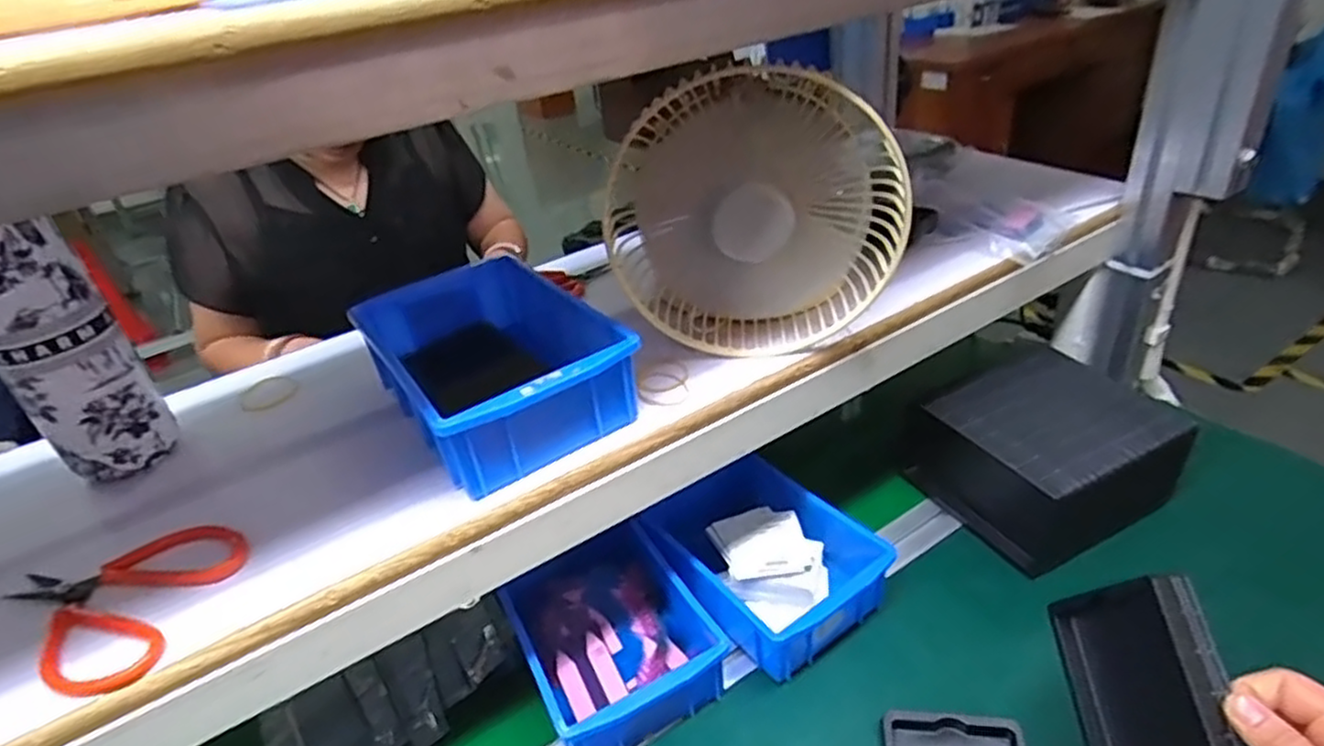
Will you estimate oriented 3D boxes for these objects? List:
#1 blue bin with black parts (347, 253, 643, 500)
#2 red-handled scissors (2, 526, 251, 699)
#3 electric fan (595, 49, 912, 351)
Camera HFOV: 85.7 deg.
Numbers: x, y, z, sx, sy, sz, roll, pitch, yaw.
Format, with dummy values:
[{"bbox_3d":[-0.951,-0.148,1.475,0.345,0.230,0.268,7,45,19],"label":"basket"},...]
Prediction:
[{"bbox_3d":[-0.119,-0.010,0.495,0.127,0.065,0.203,-25,36,-25],"label":"blue bin with black parts"},{"bbox_3d":[-0.284,0.115,0.388,0.113,0.014,0.099,20,41,37],"label":"red-handled scissors"},{"bbox_3d":[0.064,-0.109,0.507,0.200,0.186,0.081,-3,32,8],"label":"electric fan"}]

